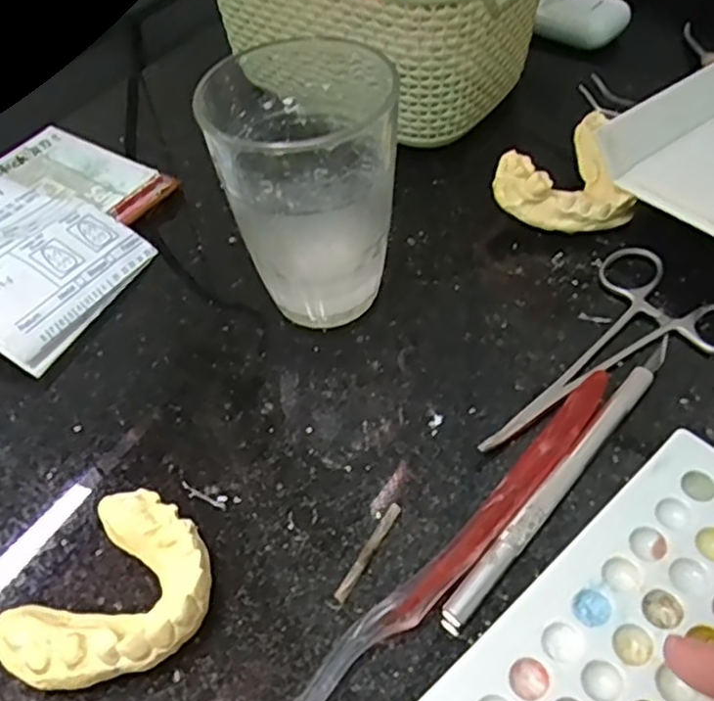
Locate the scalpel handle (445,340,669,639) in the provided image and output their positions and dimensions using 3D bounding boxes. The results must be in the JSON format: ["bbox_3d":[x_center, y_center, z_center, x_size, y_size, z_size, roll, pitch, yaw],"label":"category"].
[{"bbox_3d":[0.073,0.038,0.227,0.008,0.007,0.136,34,61,28],"label":"scalpel handle"}]

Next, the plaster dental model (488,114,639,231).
[{"bbox_3d":[0.098,-0.073,0.301,0.067,0.032,0.048,-32,55,-19],"label":"plaster dental model"}]

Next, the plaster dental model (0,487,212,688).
[{"bbox_3d":[-0.070,0.074,0.204,0.050,0.019,0.060,19,55,19],"label":"plaster dental model"}]

